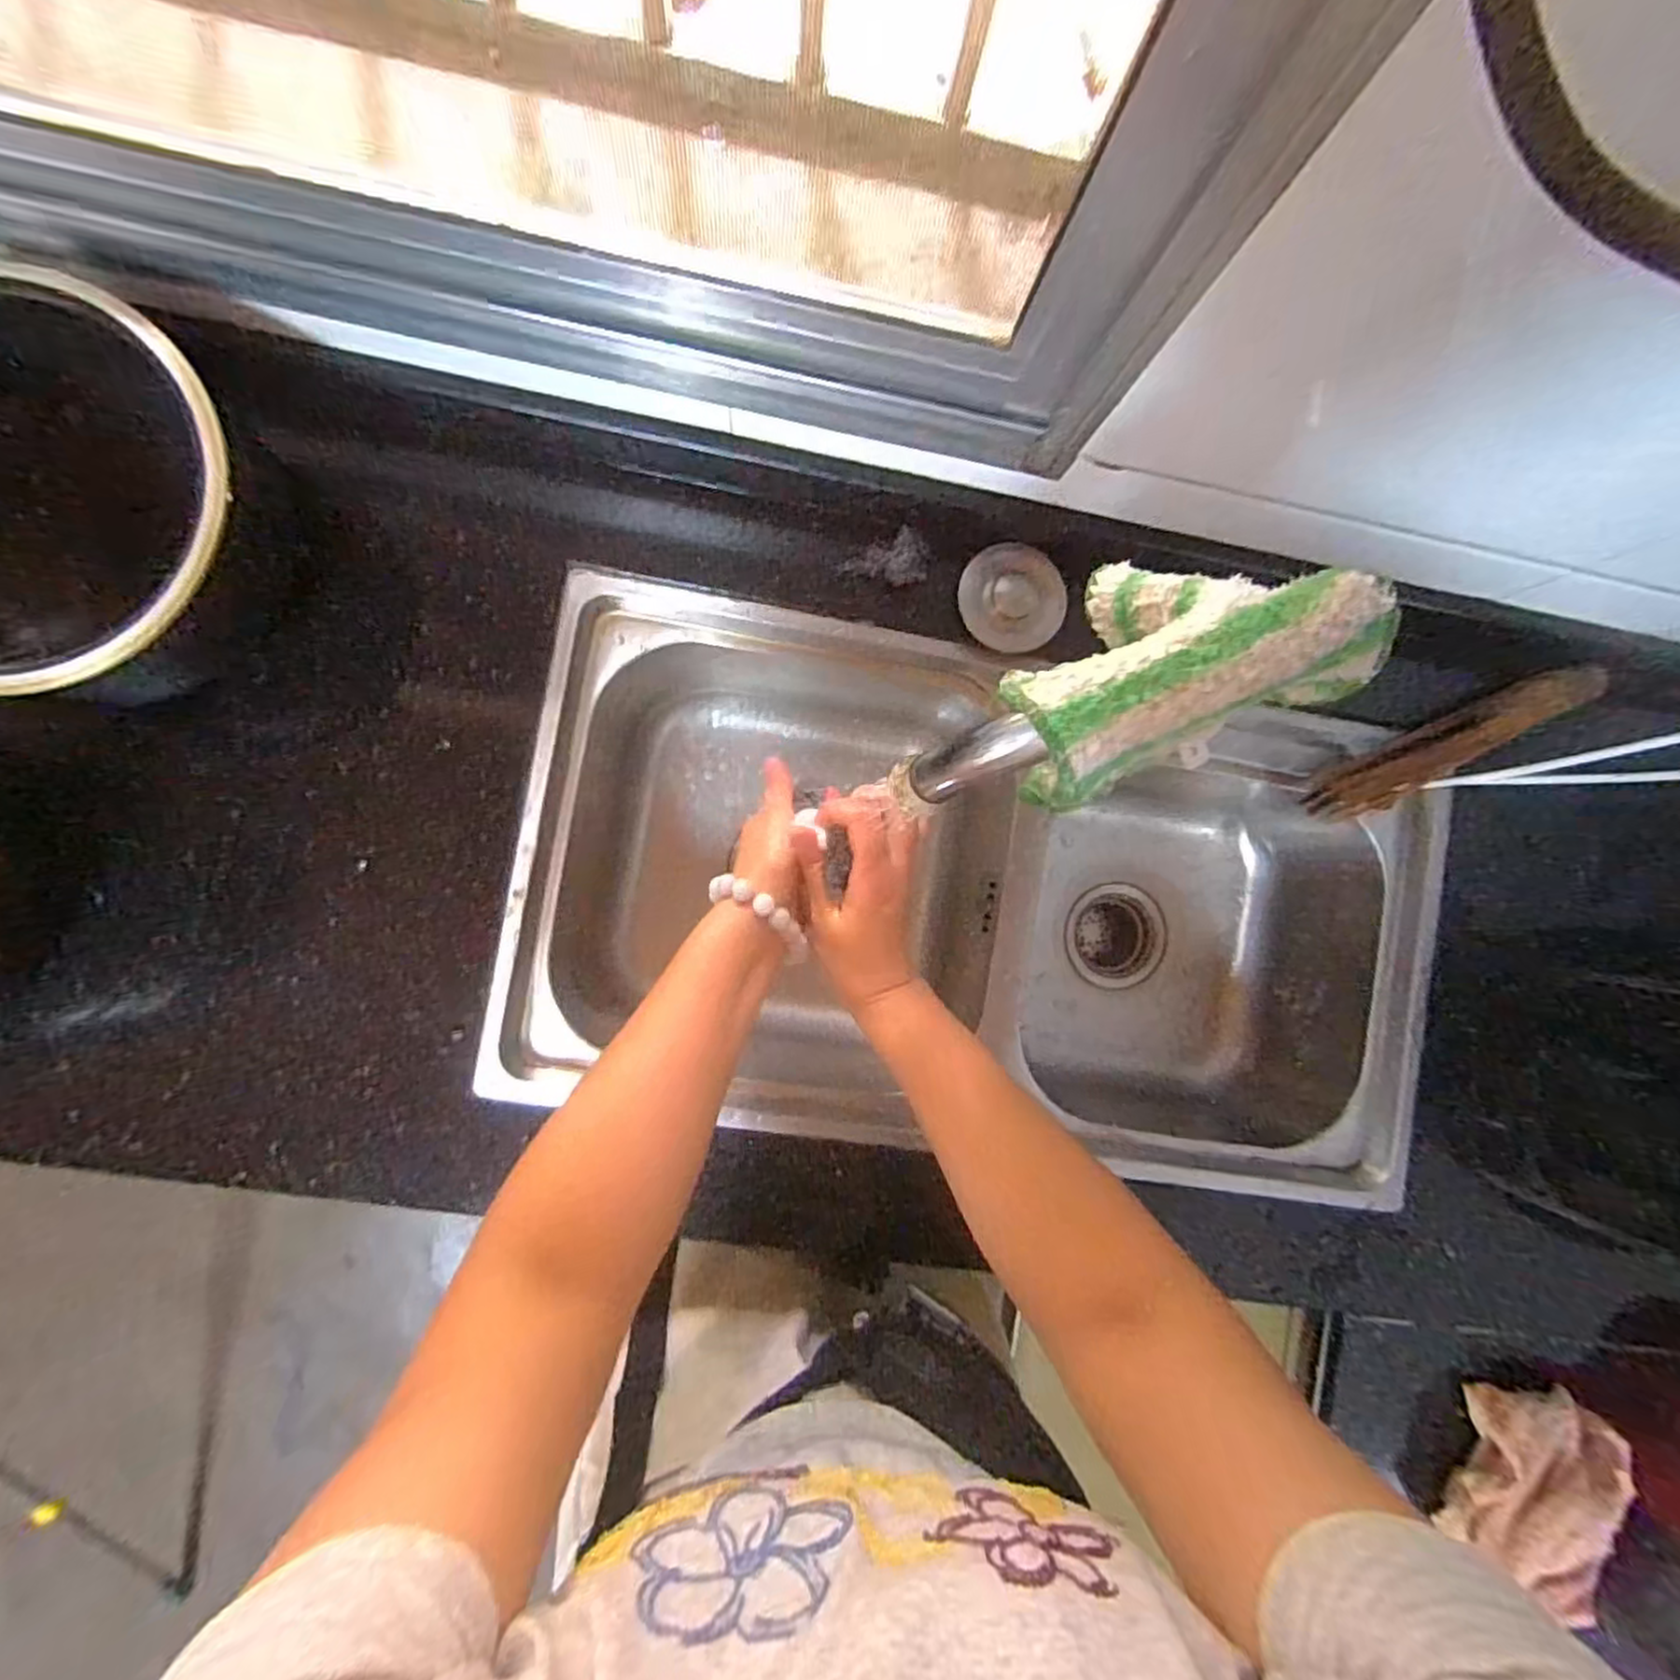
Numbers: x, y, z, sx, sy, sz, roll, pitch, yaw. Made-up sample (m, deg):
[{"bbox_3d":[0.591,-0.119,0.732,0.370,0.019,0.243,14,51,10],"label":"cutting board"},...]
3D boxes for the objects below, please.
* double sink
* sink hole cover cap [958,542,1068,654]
[{"bbox_3d":[0.119,0.054,0.691,0.750,0.230,0.410,10,88,-6],"label":"double sink"},{"bbox_3d":[0.137,-0.190,0.584,0.084,0.017,0.082,0,89,-6],"label":"sink hole cover cap"}]

